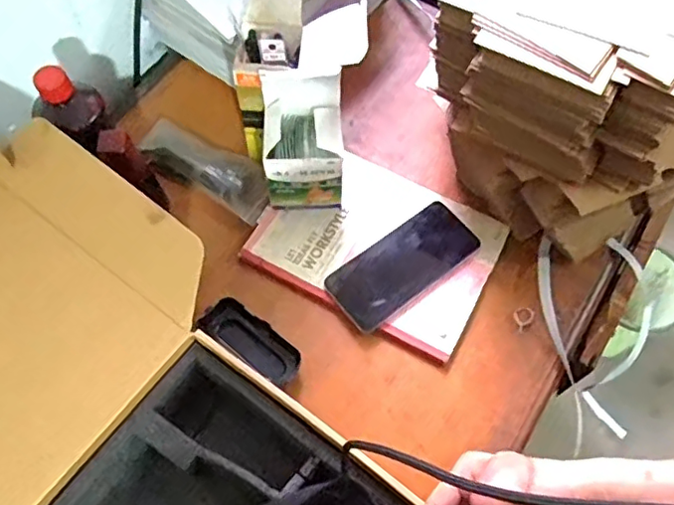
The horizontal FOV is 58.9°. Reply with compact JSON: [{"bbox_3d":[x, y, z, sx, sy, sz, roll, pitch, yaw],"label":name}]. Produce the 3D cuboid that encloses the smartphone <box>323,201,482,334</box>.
[{"bbox_3d":[0.072,0.011,0.646,0.168,0.011,0.077,-36,67,-13],"label":"smartphone"}]

